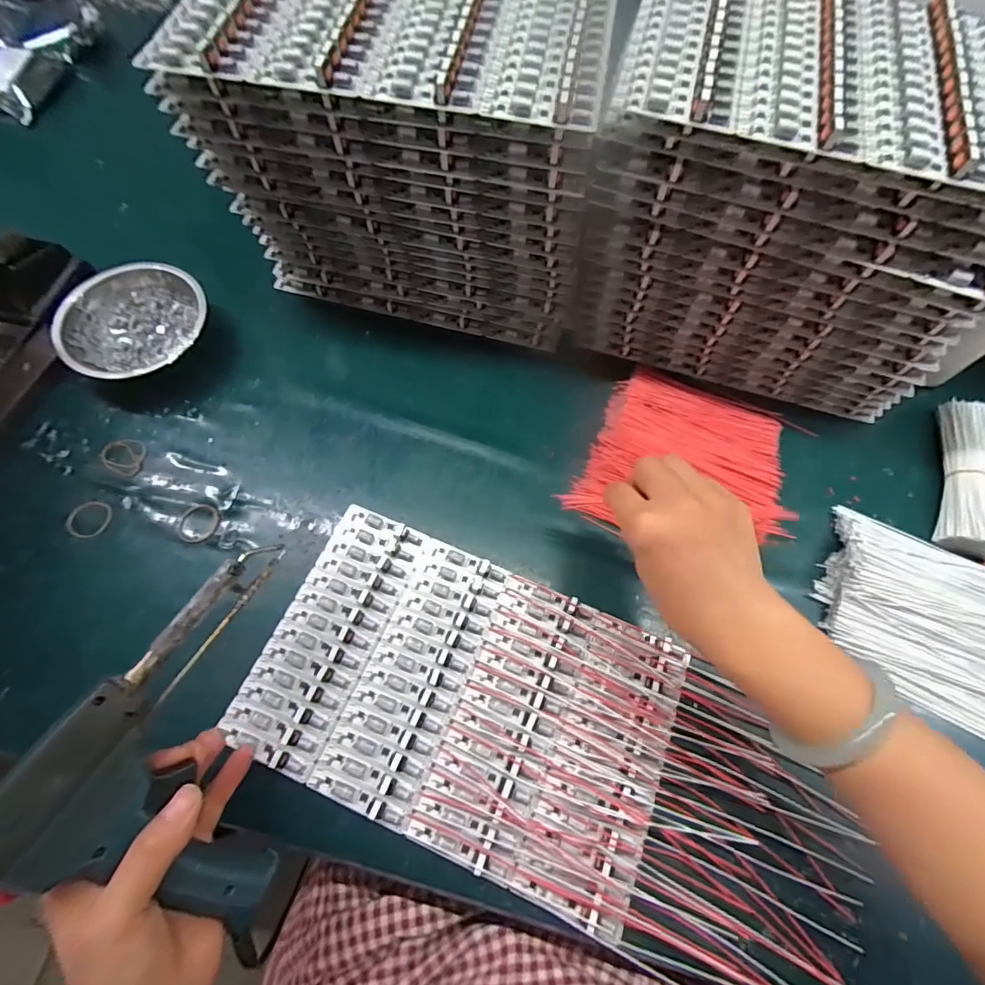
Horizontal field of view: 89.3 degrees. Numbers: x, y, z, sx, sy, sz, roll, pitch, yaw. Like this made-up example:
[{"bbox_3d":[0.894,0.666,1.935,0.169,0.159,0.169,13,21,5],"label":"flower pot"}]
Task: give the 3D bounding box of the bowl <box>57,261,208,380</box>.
[{"bbox_3d":[-0.329,-0.156,0.471,0.123,0.057,0.123,2,68,-4],"label":"bowl"}]

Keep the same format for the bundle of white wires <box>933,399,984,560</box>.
[{"bbox_3d":[0.426,-0.014,0.443,0.040,0.033,0.150,18,68,3],"label":"bundle of white wires"}]

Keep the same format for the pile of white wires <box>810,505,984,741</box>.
[{"bbox_3d":[0.352,0.101,0.393,0.170,0.030,0.133,28,69,7],"label":"pile of white wires"}]

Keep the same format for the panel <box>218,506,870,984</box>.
[{"bbox_3d":[0.042,0.171,0.353,0.423,0.029,0.188,24,68,5],"label":"panel"}]

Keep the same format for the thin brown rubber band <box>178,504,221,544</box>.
[{"bbox_3d":[-0.243,0.026,0.414,0.032,0.007,0.034,2,68,-4],"label":"thin brown rubber band"}]

